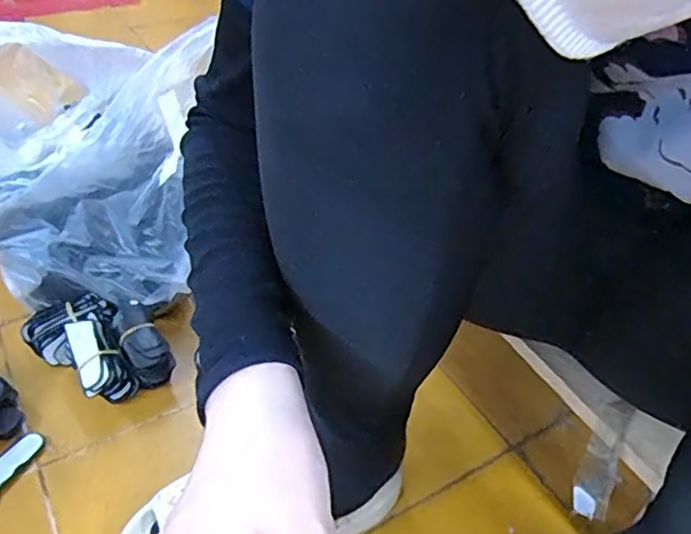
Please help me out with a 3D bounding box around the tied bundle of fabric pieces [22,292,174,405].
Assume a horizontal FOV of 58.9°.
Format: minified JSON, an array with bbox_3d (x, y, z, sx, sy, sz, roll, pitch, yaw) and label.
[{"bbox_3d":[-0.256,0.079,0.639,0.159,0.065,0.091,32,47,27],"label":"tied bundle of fabric pieces"}]

